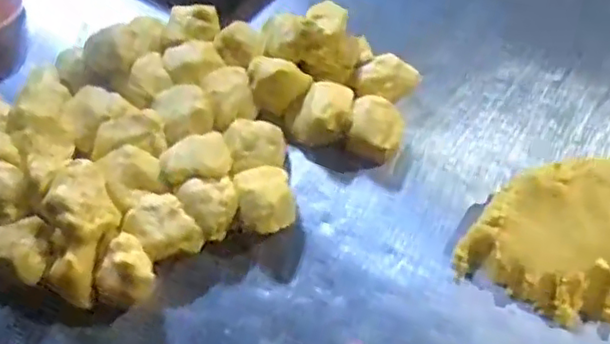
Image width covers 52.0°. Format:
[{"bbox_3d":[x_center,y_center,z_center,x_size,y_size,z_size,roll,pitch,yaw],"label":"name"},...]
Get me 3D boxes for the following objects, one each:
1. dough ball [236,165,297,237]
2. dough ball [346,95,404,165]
[{"bbox_3d":[-0.032,0.025,0.518,0.047,0.037,0.057,-5,59,-2],"label":"dough ball"},{"bbox_3d":[0.065,-0.035,0.561,0.046,0.046,0.058,14,60,9],"label":"dough ball"}]

